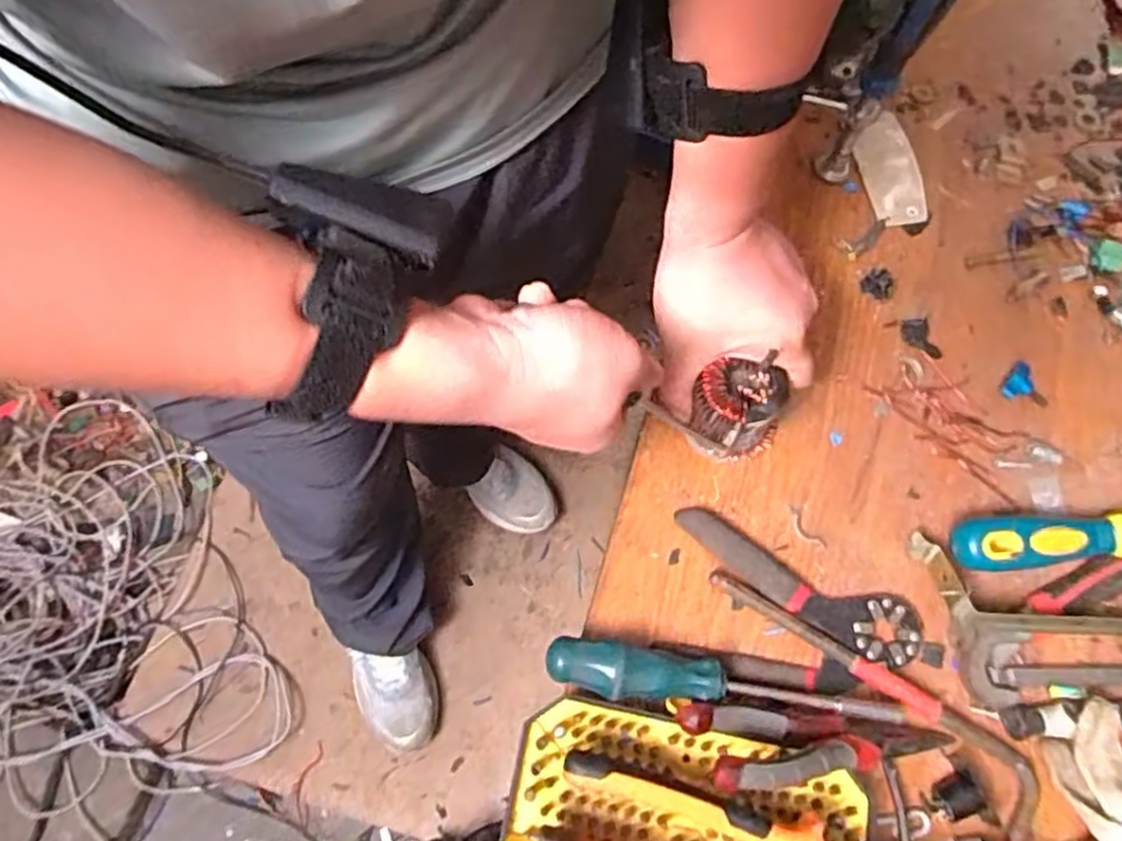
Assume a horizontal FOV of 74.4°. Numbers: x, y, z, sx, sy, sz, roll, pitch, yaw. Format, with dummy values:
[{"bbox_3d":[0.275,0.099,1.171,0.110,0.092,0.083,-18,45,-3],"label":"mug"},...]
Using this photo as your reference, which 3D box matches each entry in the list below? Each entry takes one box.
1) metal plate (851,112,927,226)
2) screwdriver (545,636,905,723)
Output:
[{"bbox_3d":[0.243,-0.188,0.551,0.043,0.004,0.093,-9,70,-5],"label":"metal plate"},{"bbox_3d":[0.090,0.148,0.411,0.195,0.034,0.026,8,70,1],"label":"screwdriver"}]

